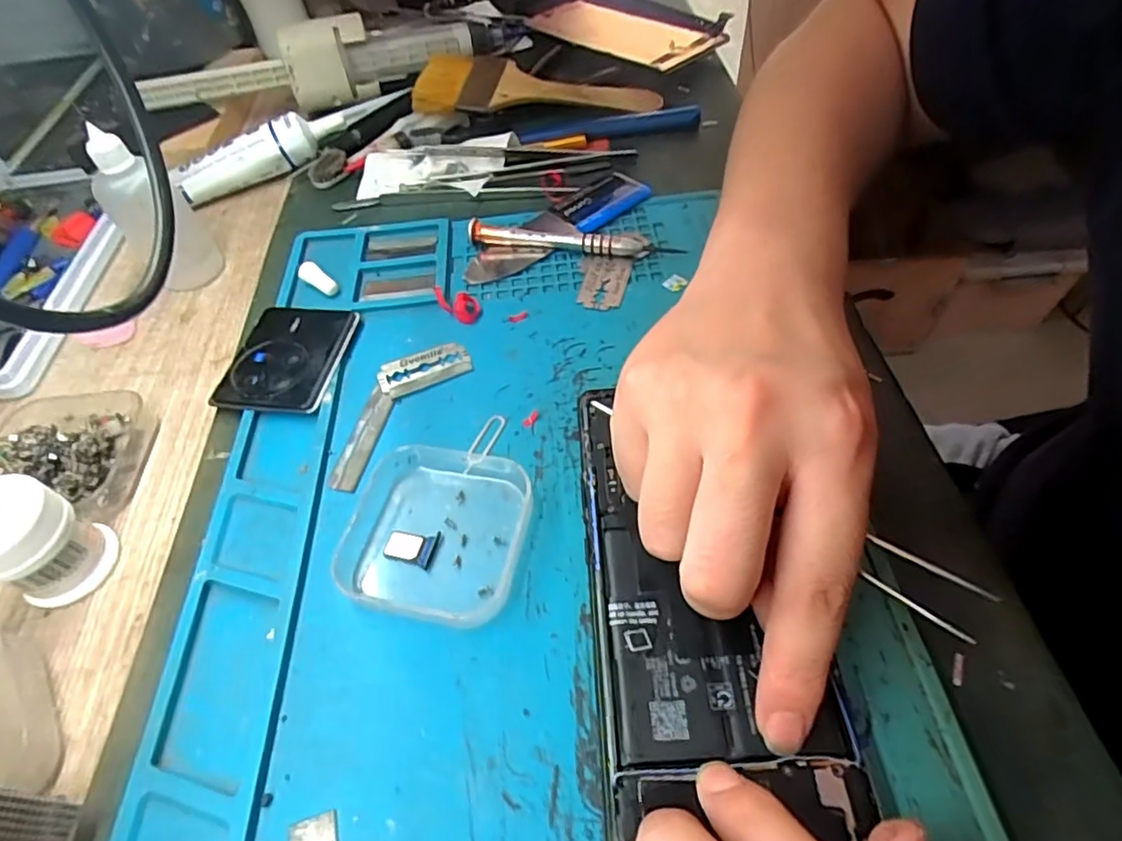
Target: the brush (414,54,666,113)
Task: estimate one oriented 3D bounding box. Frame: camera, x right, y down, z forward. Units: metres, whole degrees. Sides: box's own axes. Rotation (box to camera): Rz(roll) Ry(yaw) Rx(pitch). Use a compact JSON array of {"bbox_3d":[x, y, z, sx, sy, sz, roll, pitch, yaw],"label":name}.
[{"bbox_3d":[-0.016,-0.235,0.413,0.167,0.017,0.067,5,53,8],"label":"brush"}]

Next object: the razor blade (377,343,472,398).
[{"bbox_3d":[-0.064,-0.025,0.276,0.042,0.004,0.023,-23,54,-12],"label":"razor blade"}]

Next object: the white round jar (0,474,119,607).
[{"bbox_3d":[-0.192,0.044,0.217,0.029,0.042,0.034,17,56,17],"label":"white round jar"}]

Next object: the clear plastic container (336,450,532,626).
[{"bbox_3d":[-0.046,0.038,0.222,0.060,0.013,0.067,9,54,12],"label":"clear plastic container"}]

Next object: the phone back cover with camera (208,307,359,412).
[{"bbox_3d":[-0.128,-0.030,0.283,0.050,0.009,0.062,3,53,8],"label":"phone back cover with camera"}]

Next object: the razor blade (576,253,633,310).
[{"bbox_3d":[0.021,-0.072,0.302,0.023,0.004,0.037,9,54,12],"label":"razor blade"}]

